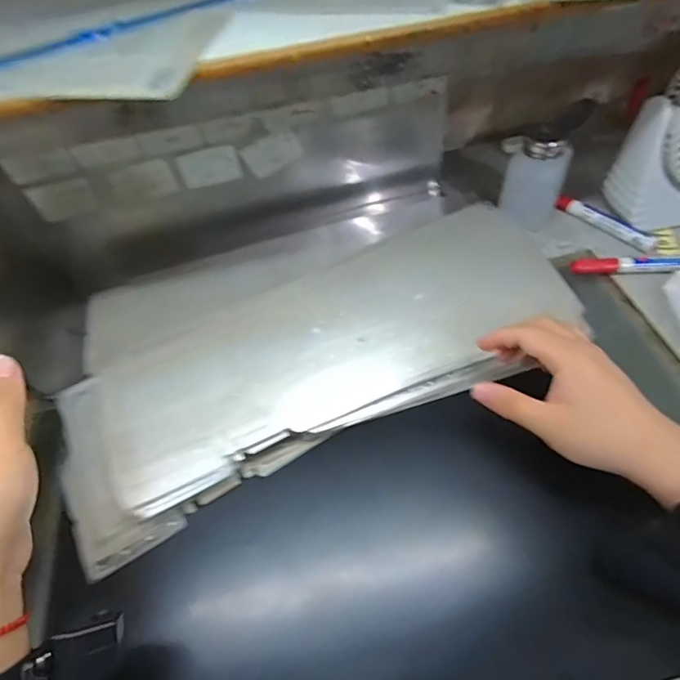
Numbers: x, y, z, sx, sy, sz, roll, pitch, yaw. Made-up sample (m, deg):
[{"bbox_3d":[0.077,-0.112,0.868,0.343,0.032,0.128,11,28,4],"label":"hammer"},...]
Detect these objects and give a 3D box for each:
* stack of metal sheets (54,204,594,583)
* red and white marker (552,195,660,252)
[{"bbox_3d":[-0.014,0.012,0.431,0.467,0.032,0.171,-23,61,-12],"label":"stack of metal sheets"},{"bbox_3d":[0.293,-0.132,0.524,0.014,0.016,0.117,-35,56,-21],"label":"red and white marker"}]

